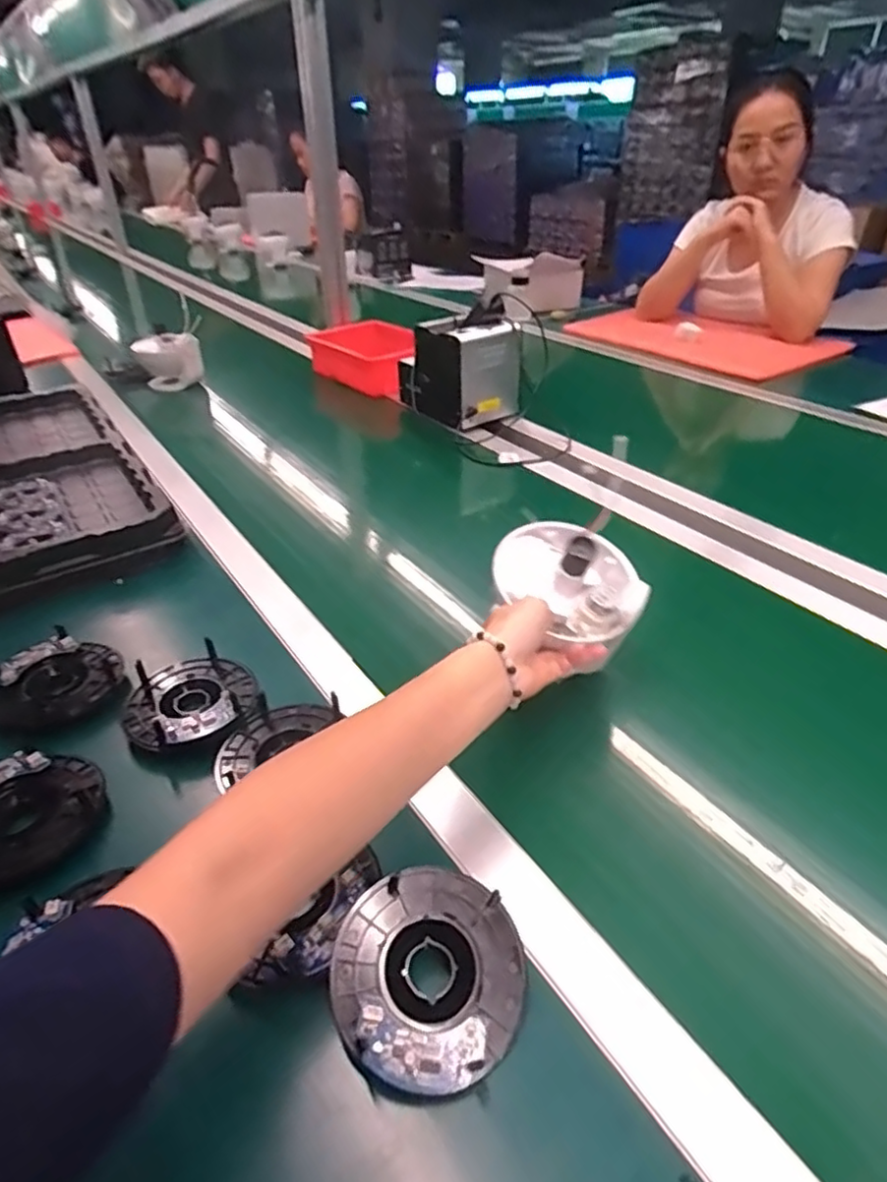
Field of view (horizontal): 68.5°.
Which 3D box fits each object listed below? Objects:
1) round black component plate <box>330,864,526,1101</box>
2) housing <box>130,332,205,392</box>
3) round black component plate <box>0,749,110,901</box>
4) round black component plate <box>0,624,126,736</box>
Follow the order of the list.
[{"bbox_3d":[-0.007,0.202,0.348,0.099,0.012,0.102,5,46,-5],"label":"round black component plate"},{"bbox_3d":[-0.496,-0.413,1.185,0.111,0.100,0.092,-12,36,-14],"label":"housing"},{"bbox_3d":[-0.284,0.151,0.437,0.088,0.031,0.101,24,42,32],"label":"round black component plate"},{"bbox_3d":[-0.318,0.073,0.535,0.097,0.018,0.097,-1,35,1],"label":"round black component plate"}]

